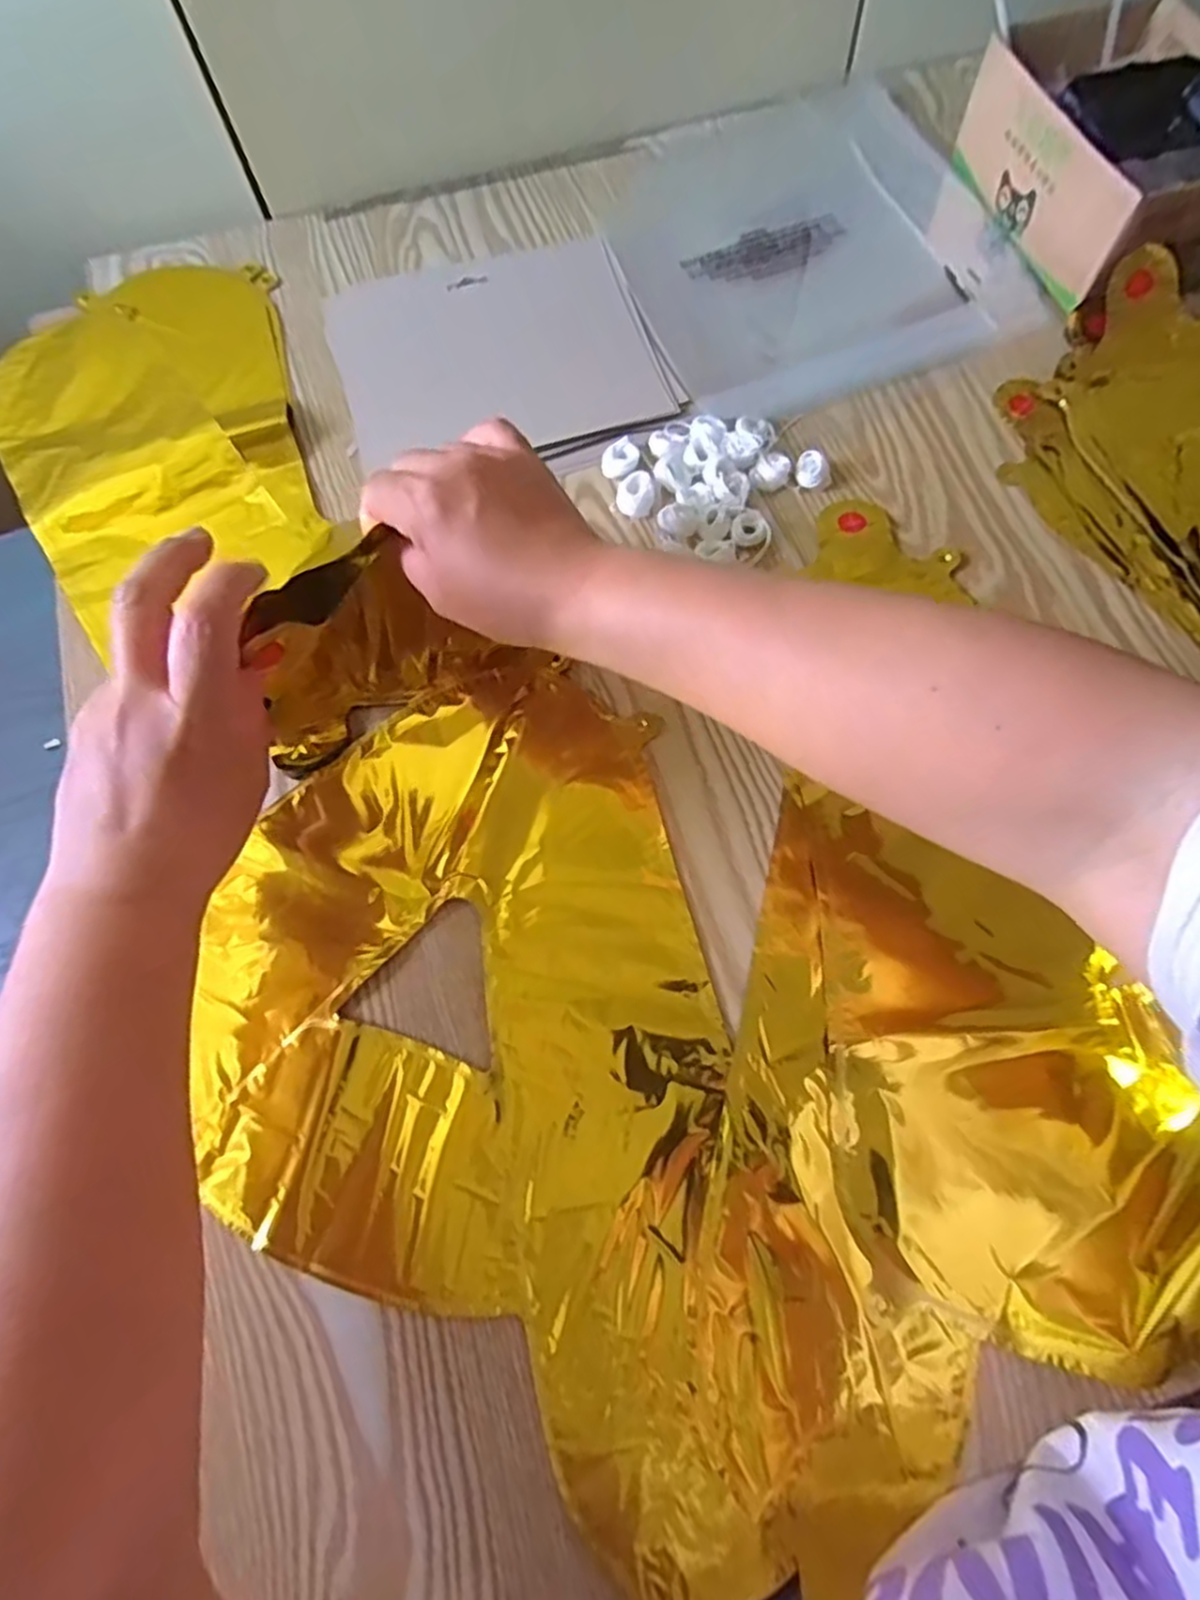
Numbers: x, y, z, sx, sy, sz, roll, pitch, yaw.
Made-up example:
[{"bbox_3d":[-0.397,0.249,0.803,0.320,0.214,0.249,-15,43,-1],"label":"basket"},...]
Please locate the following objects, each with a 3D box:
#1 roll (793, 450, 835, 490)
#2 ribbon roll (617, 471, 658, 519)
[{"bbox_3d":[0.125,-0.193,0.432,0.023,0.014,0.020,17,70,9],"label":"roll"},{"bbox_3d":[0.021,-0.178,0.434,0.022,0.009,0.028,1,69,3],"label":"ribbon roll"}]

